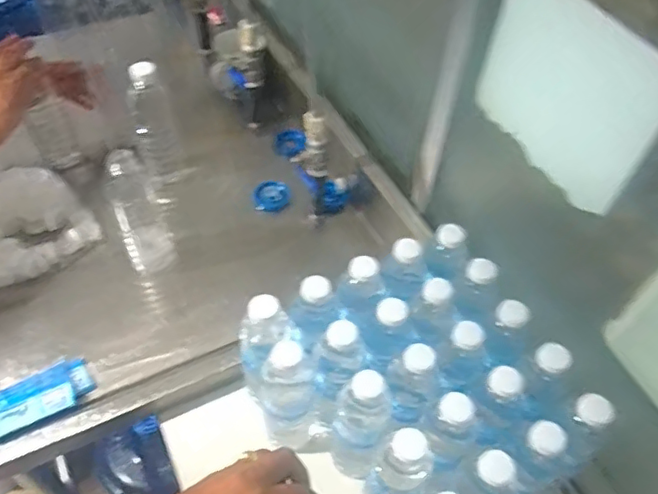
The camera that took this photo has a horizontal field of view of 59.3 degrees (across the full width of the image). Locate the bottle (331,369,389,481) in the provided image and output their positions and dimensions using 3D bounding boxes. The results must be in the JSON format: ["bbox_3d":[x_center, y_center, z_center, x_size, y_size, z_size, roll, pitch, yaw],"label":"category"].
[{"bbox_3d":[0.031,0.200,0.642,0.055,0.183,0.054,2,51,-2],"label":"bottle"}]

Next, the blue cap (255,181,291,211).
[{"bbox_3d":[-0.092,-0.085,0.948,0.056,0.024,0.049,-3,52,-6],"label":"blue cap"}]

